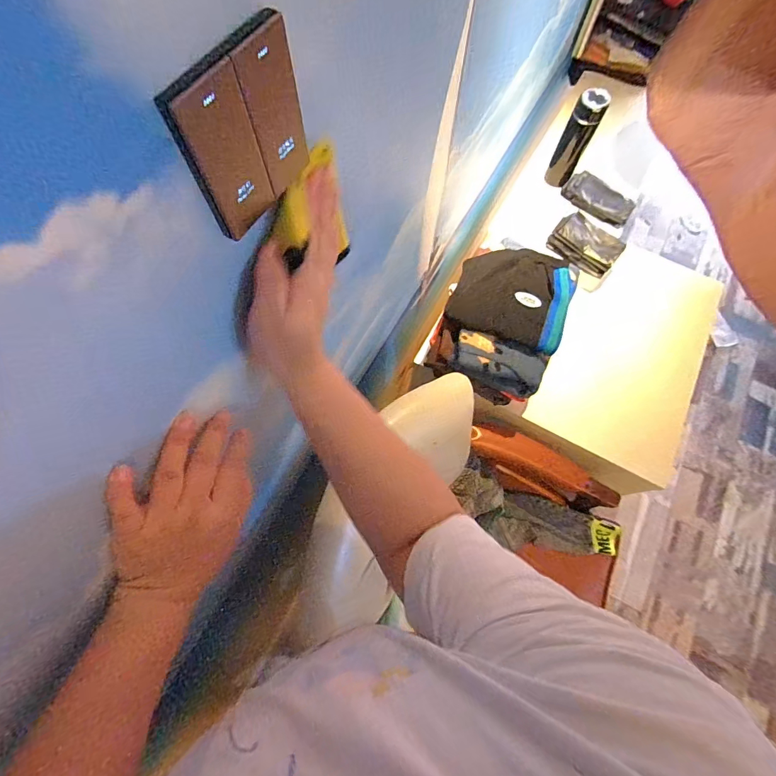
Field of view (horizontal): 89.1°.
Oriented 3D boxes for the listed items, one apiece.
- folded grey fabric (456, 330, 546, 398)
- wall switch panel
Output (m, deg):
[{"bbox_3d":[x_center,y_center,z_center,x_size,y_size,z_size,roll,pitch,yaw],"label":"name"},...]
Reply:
[{"bbox_3d":[0.225,-0.049,0.801,0.183,0.071,0.077,18,69,7],"label":"folded grey fabric"},{"bbox_3d":[-0.079,-0.144,0.227,0.009,0.087,0.085,33,72,12],"label":"wall switch panel"}]

